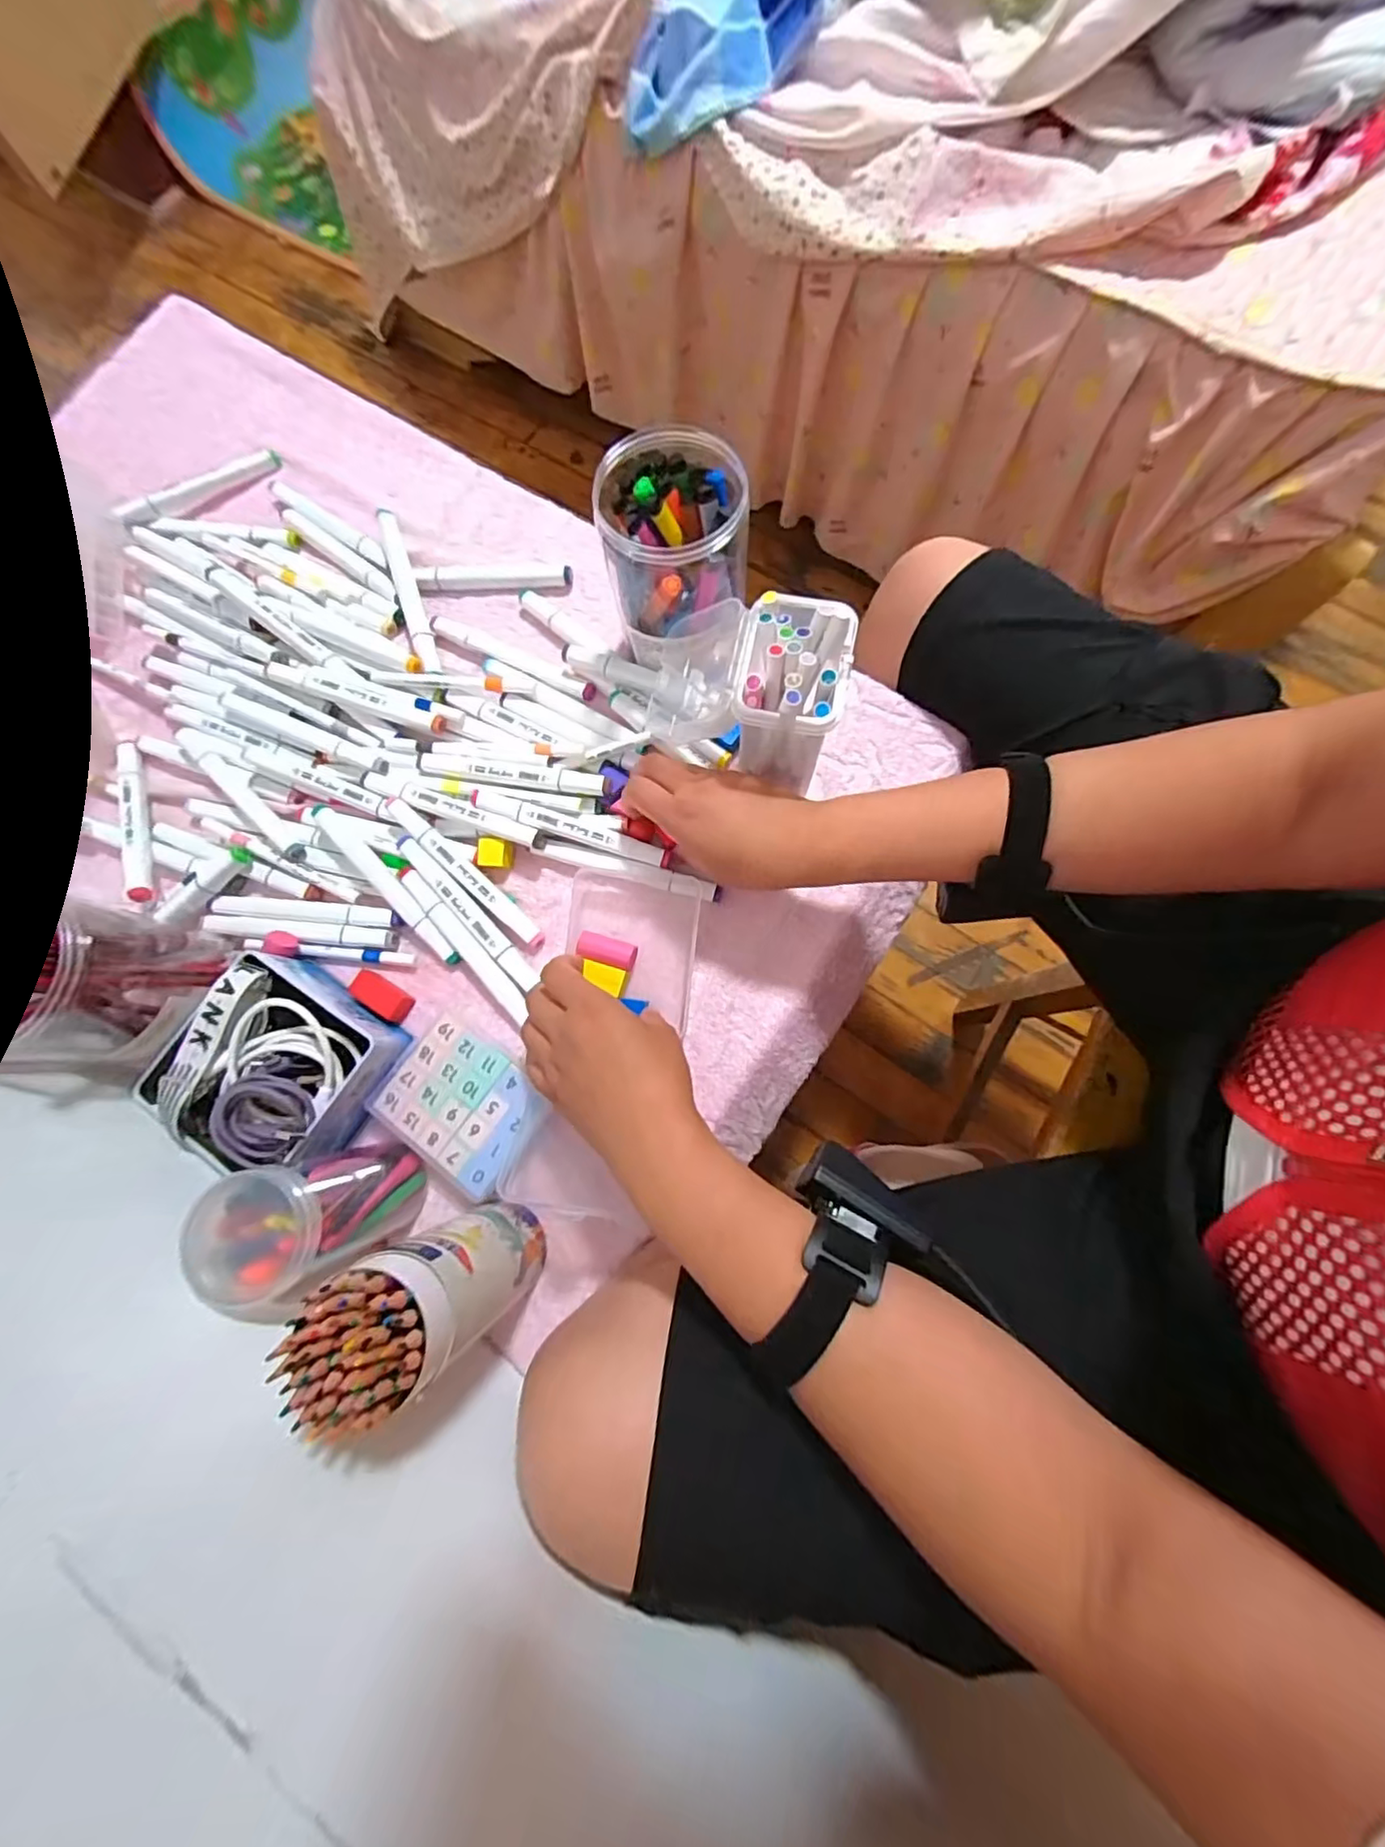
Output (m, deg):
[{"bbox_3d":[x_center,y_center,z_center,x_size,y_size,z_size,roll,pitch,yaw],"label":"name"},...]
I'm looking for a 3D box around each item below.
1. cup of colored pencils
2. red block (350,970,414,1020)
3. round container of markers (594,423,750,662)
[{"bbox_3d":[-0.136,0.194,0.330,0.066,0.161,0.057,-20,77,-1],"label":"cup of colored pencils"},{"bbox_3d":[-0.230,0.054,0.460,0.045,0.017,0.021,33,78,10],"label":"red block"},{"bbox_3d":[-0.009,-0.256,0.434,0.085,0.105,0.092,-1,78,3],"label":"round container of markers"}]

